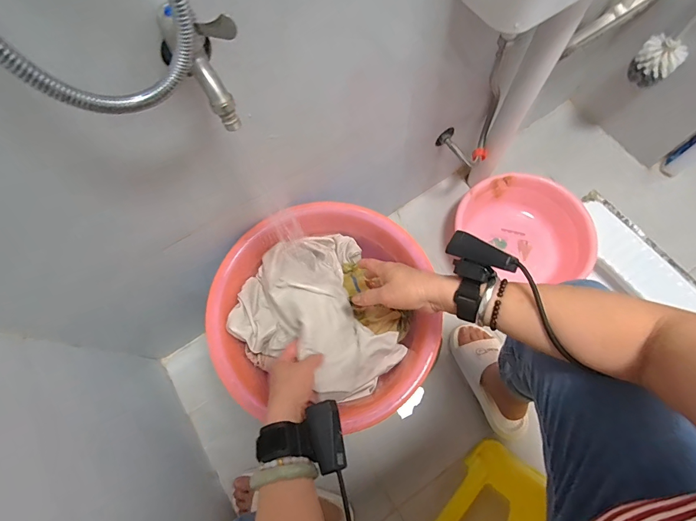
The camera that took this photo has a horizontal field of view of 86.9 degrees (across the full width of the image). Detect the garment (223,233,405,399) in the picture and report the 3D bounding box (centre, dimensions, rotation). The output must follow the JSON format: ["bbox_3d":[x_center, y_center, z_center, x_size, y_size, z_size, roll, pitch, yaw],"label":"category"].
[{"bbox_3d":[-0.056,0.083,0.561,0.220,0.091,0.257,-21,73,-7],"label":"garment"}]

